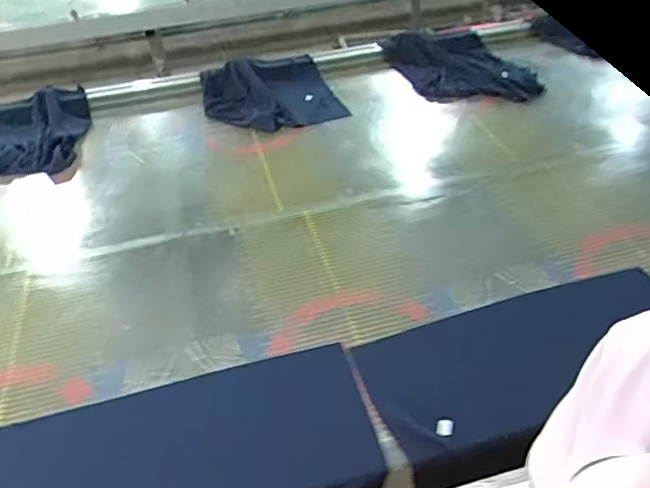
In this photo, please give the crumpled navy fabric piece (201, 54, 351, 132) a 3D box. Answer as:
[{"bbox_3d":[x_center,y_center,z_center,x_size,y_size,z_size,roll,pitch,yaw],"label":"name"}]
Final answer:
[{"bbox_3d":[-0.139,-0.385,1.434,0.321,0.075,0.382,-14,41,-12],"label":"crumpled navy fabric piece"}]

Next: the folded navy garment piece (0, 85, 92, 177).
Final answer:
[{"bbox_3d":[-0.677,-0.259,1.351,0.251,0.069,0.297,-14,41,-12],"label":"folded navy garment piece"}]

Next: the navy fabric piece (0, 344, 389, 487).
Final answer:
[{"bbox_3d":[-0.184,0.275,0.725,0.491,0.024,0.249,-12,39,-10],"label":"navy fabric piece"}]

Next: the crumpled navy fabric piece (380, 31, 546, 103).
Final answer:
[{"bbox_3d":[0.354,-0.482,1.524,0.331,0.066,0.361,-11,40,-8],"label":"crumpled navy fabric piece"}]

